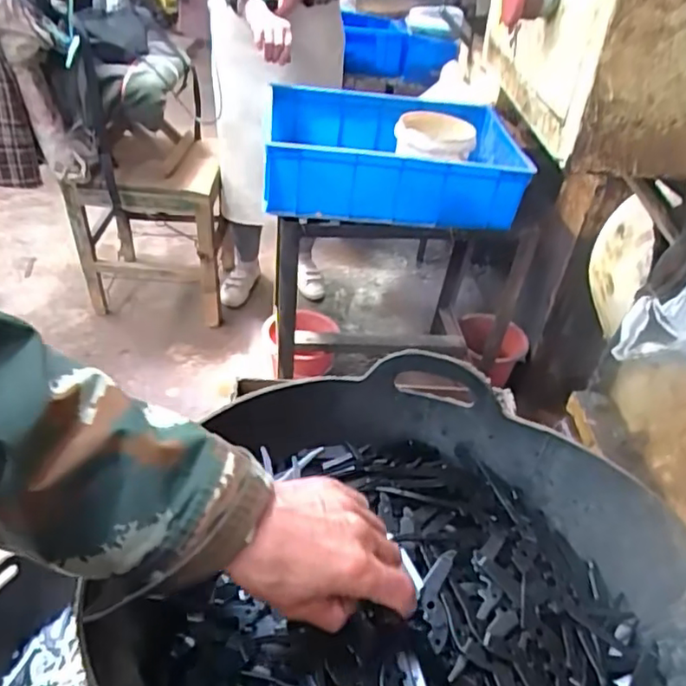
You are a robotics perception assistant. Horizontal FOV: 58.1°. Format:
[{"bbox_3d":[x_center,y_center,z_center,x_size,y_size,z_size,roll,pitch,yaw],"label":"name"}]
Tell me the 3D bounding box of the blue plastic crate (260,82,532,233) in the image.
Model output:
[{"bbox_3d":[0.102,-0.395,1.291,0.507,0.147,0.366,2,38,-7],"label":"blue plastic crate"}]

